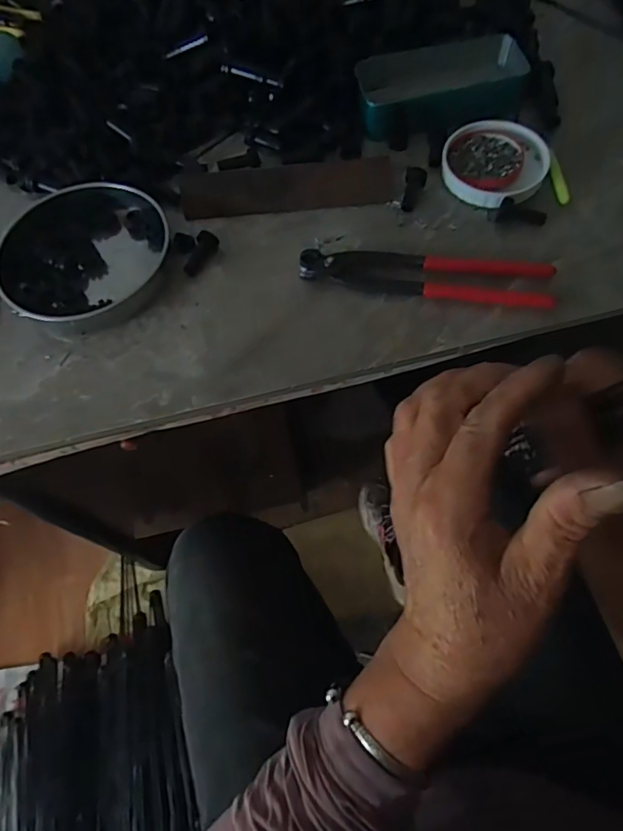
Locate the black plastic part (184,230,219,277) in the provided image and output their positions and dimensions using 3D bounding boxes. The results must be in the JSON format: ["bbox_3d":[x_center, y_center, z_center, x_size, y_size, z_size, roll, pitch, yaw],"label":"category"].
[{"bbox_3d":[-0.092,-0.133,0.437,0.016,0.013,0.040,16,68,11],"label":"black plastic part"}]

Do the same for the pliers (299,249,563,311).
[{"bbox_3d":[0.088,-0.112,0.415,0.192,0.011,0.045,8,67,7],"label":"pliers"}]

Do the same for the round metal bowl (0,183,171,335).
[{"bbox_3d":[-0.185,-0.130,0.433,0.135,0.024,0.126,-1,66,3],"label":"round metal bowl"}]

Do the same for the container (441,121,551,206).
[{"bbox_3d":[0.163,-0.226,0.472,0.090,0.015,0.088,-1,66,3],"label":"container"}]

